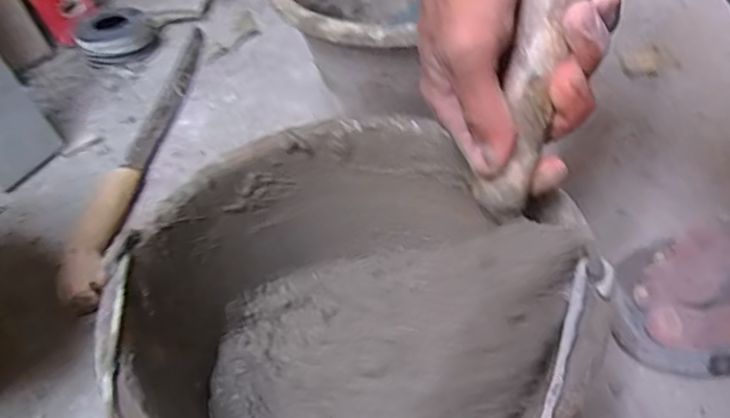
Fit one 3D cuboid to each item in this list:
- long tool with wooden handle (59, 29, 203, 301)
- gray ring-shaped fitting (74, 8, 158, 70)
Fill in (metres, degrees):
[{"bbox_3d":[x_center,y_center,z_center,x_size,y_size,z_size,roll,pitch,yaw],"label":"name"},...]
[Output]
[{"bbox_3d":[-0.220,-0.072,0.628,0.036,0.026,0.401,-2,47,6],"label":"long tool with wooden handle"},{"bbox_3d":[-0.292,-0.202,0.744,0.084,0.043,0.079,-16,46,-8],"label":"gray ring-shaped fitting"}]

